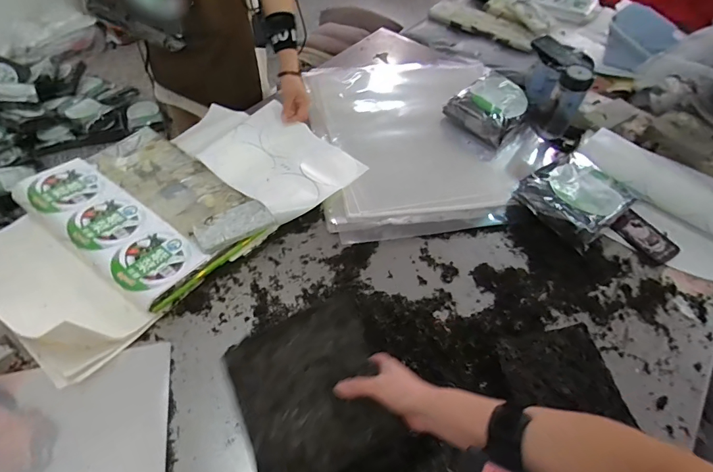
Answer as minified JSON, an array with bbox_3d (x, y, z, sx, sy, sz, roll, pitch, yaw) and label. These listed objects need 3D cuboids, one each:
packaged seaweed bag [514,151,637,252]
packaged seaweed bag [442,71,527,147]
[{"bbox_3d":[0.494,-0.099,0.909,0.207,0.052,0.182,-33,62,-23],"label":"packaged seaweed bag"},{"bbox_3d":[0.363,-0.349,1.101,0.179,0.085,0.207,36,59,21],"label":"packaged seaweed bag"}]

